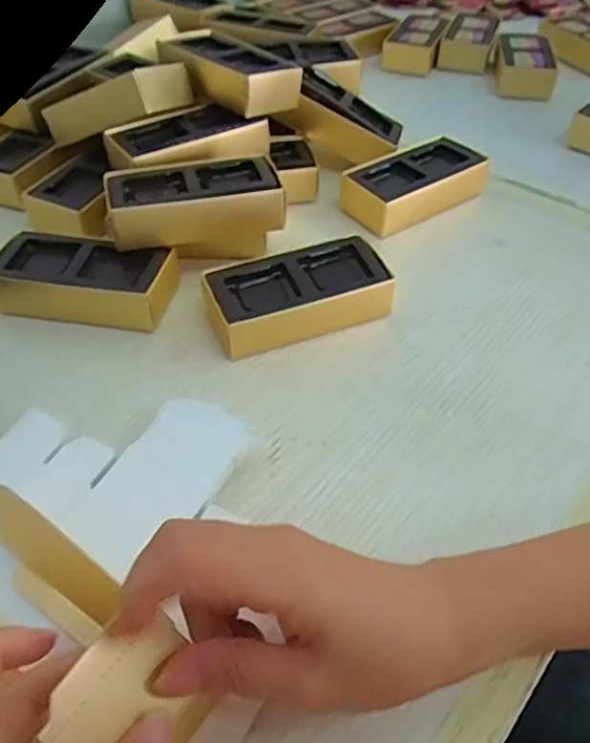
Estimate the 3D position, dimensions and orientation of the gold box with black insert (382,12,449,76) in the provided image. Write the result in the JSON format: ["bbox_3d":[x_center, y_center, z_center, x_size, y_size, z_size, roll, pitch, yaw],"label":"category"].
[{"bbox_3d":[0.144,-0.393,0.745,0.057,0.027,0.117,15,48,14],"label":"gold box with black insert"}]

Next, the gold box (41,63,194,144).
[{"bbox_3d":[-0.145,-0.214,0.501,0.122,0.034,0.050,2,41,34],"label":"gold box"}]

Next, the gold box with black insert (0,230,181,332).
[{"bbox_3d":[-0.141,-0.061,0.423,0.121,0.034,0.062,8,47,8],"label":"gold box with black insert"}]

